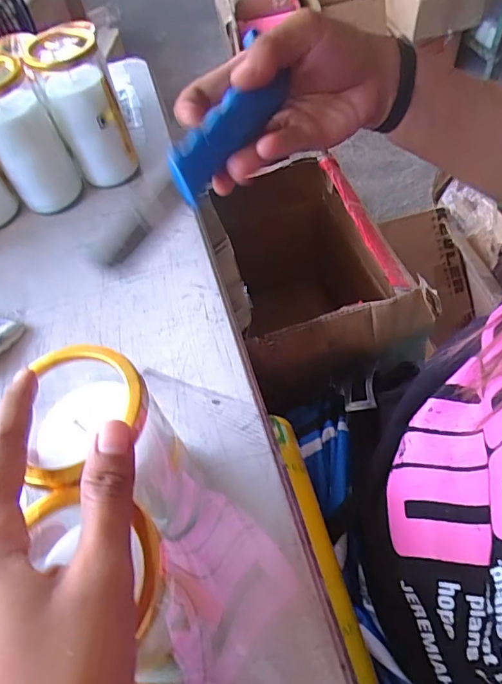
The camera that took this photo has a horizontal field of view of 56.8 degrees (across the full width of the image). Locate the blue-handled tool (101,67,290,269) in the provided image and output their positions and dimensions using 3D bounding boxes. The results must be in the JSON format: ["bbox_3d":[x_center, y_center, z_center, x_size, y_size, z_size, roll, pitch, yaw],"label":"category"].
[{"bbox_3d":[-0.029,-0.101,0.255,0.023,0.022,0.155,29,70,21],"label":"blue-handled tool"}]

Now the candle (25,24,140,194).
[{"bbox_3d":[-0.179,-0.248,0.502,0.071,0.139,0.086,-22,56,-10],"label":"candle"}]

